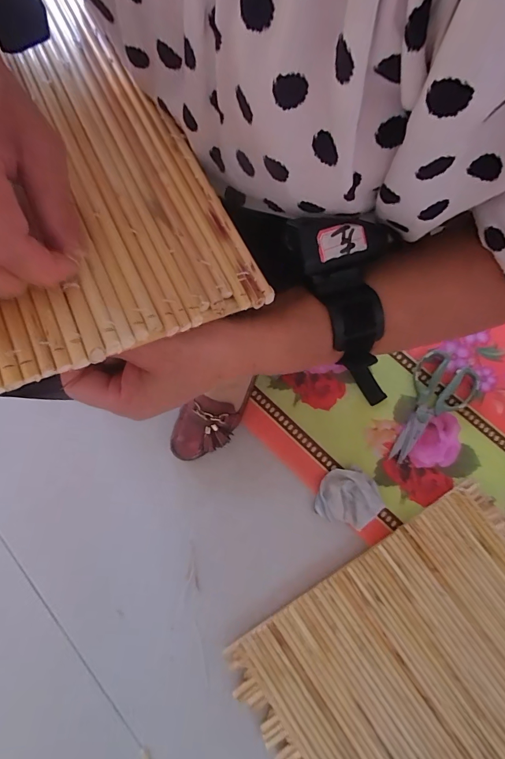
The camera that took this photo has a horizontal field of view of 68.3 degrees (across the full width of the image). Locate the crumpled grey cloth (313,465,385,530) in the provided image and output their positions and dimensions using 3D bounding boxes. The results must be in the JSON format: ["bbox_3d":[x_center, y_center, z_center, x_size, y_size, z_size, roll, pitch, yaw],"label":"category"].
[{"bbox_3d":[0.152,0.182,0.579,0.094,0.017,0.084,21,77,5],"label":"crumpled grey cloth"}]

